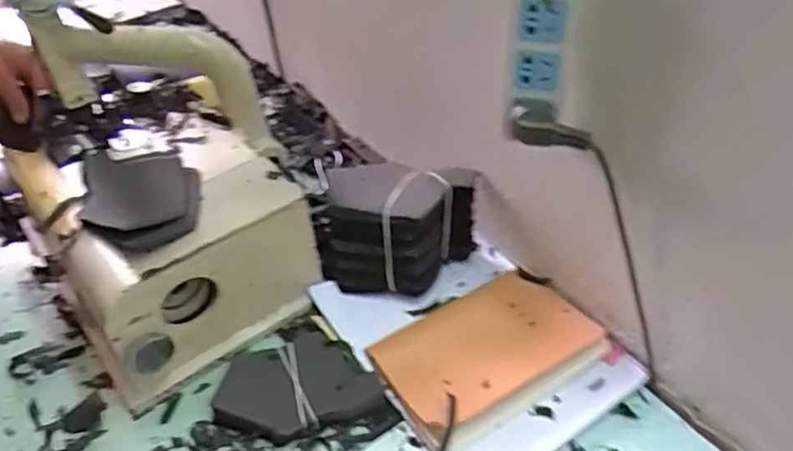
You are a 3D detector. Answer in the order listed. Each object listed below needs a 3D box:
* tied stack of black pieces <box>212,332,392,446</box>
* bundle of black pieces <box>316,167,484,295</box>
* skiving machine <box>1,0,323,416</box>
[{"bbox_3d":[-0.098,0.156,0.630,0.153,0.030,0.101,-14,44,-10],"label":"tied stack of black pieces"},{"bbox_3d":[0.003,0.003,0.712,0.171,0.091,0.108,0,44,4],"label":"bundle of black pieces"},{"bbox_3d":[-0.244,-0.057,0.666,0.273,0.302,0.299,-28,49,-23],"label":"skiving machine"}]

